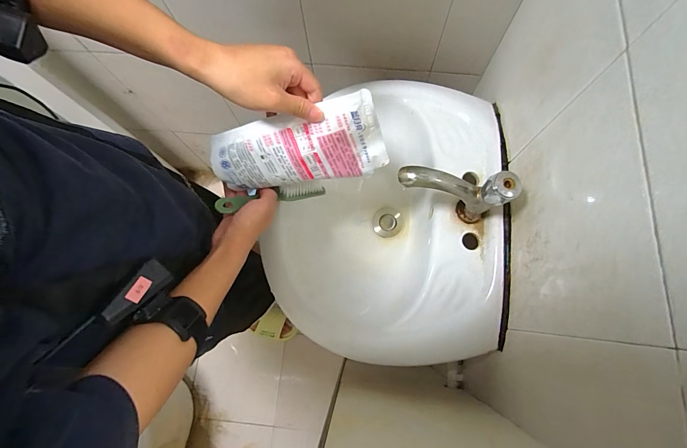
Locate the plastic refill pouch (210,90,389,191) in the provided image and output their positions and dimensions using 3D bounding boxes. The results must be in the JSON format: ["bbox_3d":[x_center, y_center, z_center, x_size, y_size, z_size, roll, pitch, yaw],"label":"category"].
[{"bbox_3d":[-0.058,-0.090,0.409,0.211,0.111,0.035,-14,49,14],"label":"plastic refill pouch"}]

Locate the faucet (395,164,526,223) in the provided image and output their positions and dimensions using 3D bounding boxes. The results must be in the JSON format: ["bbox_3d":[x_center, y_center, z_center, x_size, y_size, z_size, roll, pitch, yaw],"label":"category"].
[{"bbox_3d":[0.146,-0.045,0.459,0.141,0.123,0.035,13,76,7],"label":"faucet"}]

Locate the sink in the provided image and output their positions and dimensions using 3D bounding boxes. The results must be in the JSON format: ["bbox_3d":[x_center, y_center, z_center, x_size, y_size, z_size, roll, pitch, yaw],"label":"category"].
[{"bbox_3d":[0.065,-0.015,0.573,0.359,0.151,0.470,5,75,5],"label":"sink"}]

